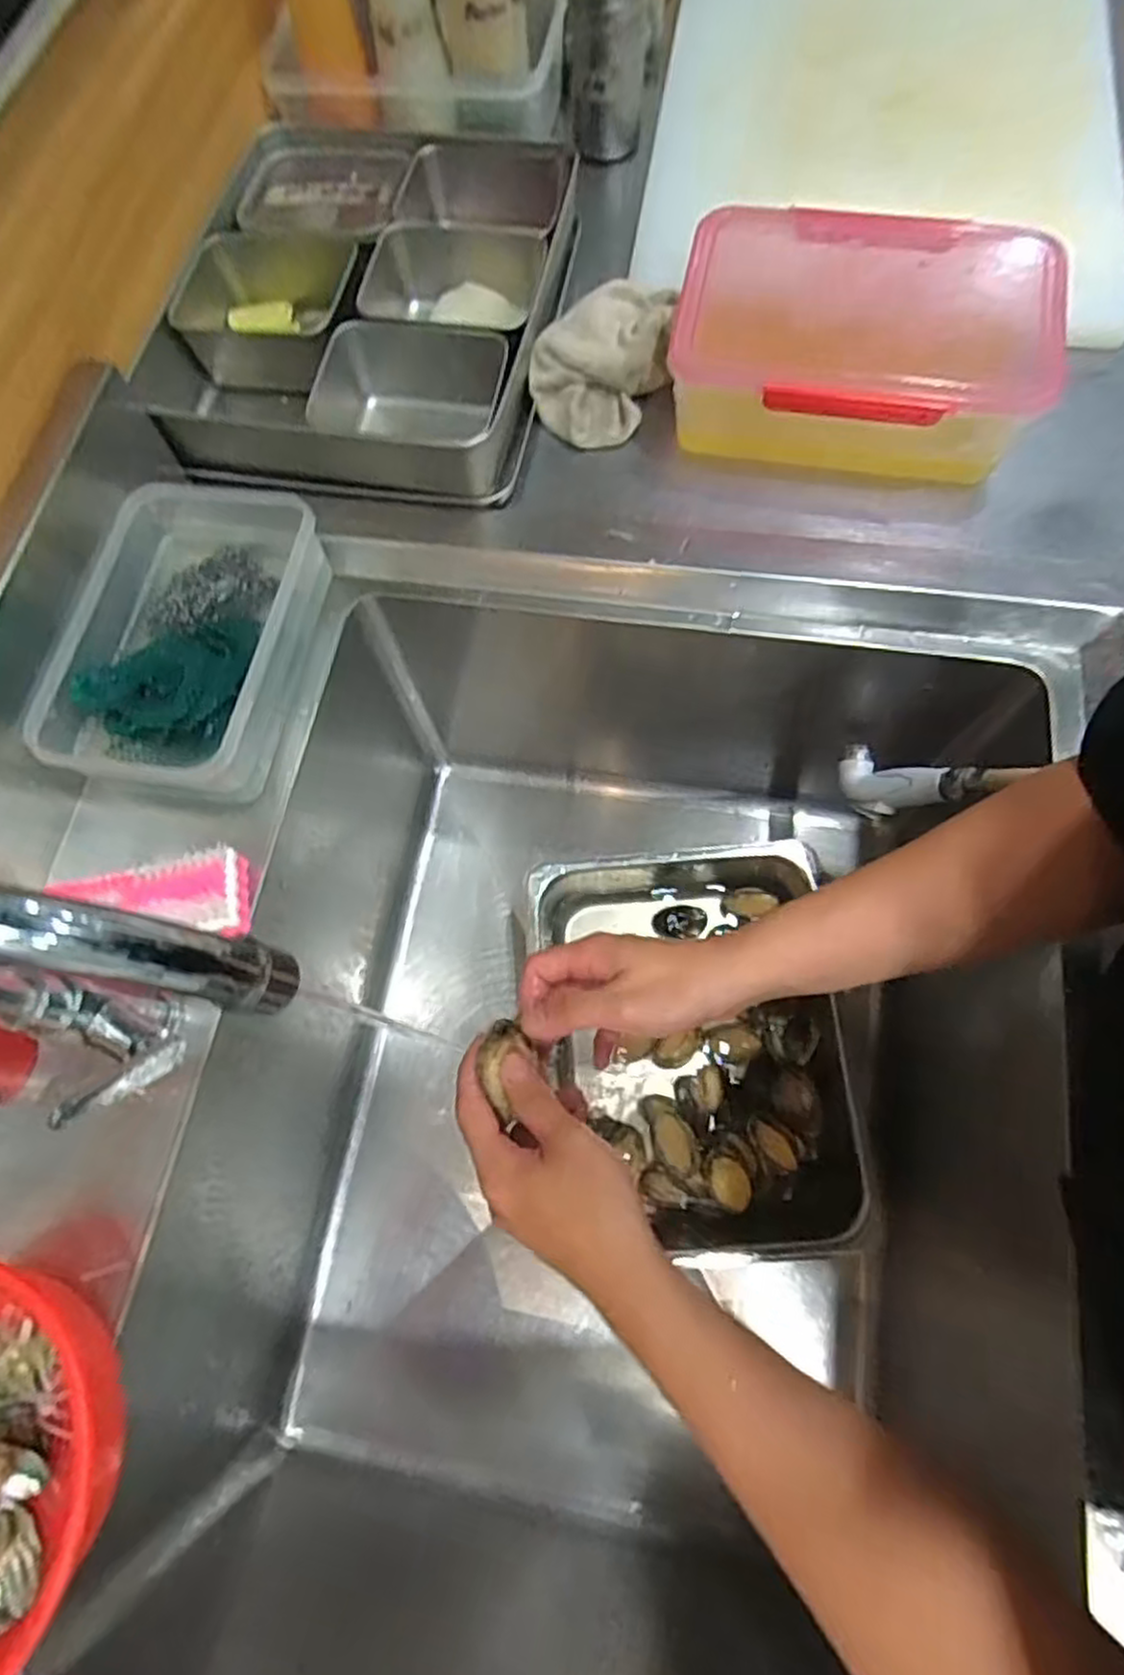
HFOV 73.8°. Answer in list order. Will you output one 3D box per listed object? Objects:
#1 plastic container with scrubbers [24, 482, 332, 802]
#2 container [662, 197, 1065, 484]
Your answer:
[{"bbox_3d":[-0.270,-0.151,0.527,0.165,0.040,0.241,7,71,6],"label":"plastic container with scrubbers"},{"bbox_3d":[0.212,-0.357,0.552,0.253,0.084,0.169,11,71,8],"label":"container"}]

